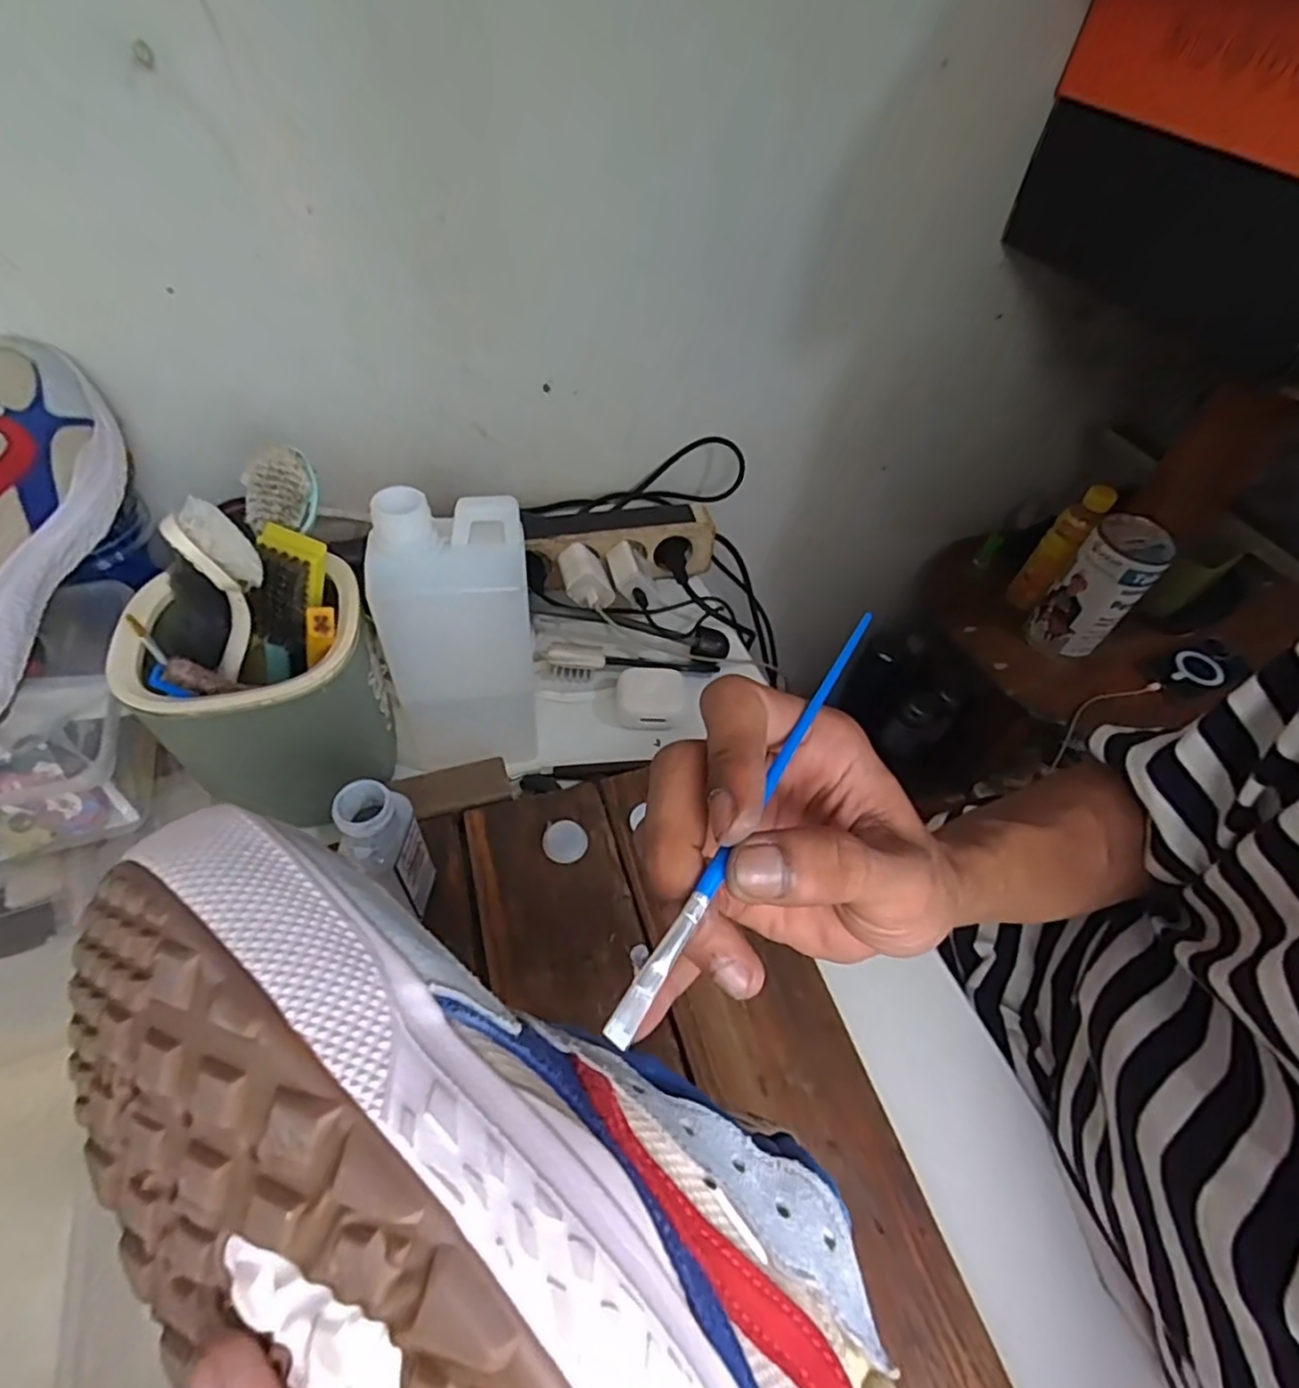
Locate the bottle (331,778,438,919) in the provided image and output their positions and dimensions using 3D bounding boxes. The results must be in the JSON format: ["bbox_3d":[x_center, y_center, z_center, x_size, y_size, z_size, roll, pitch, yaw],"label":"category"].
[{"bbox_3d":[-0.138,0.087,0.357,0.028,0.107,0.036,6,50,-1],"label":"bottle"}]

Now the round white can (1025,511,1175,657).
[{"bbox_3d":[0.546,-0.128,0.823,0.083,0.153,0.090,3,50,-4],"label":"round white can"}]

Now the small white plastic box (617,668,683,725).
[{"bbox_3d":[0.000,0.004,0.537,0.052,0.031,0.045,5,50,-2],"label":"small white plastic box"}]

